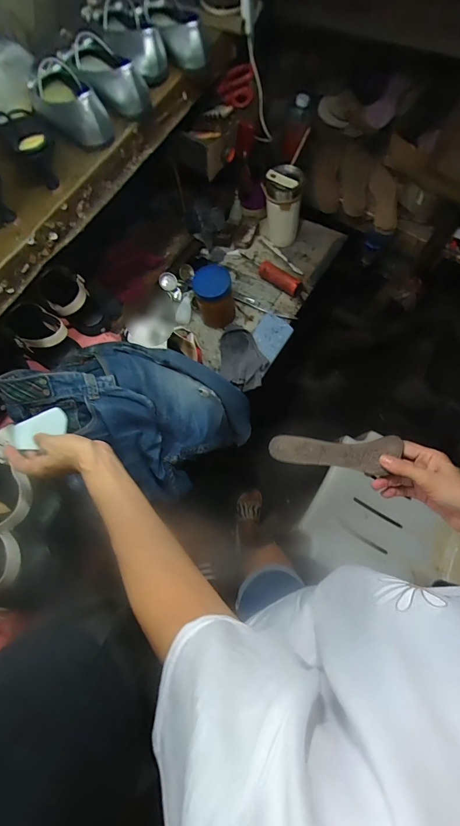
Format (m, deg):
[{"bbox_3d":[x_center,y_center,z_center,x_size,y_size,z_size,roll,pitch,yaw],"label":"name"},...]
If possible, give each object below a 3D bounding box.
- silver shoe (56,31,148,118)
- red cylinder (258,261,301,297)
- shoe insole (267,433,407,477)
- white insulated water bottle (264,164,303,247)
[{"bbox_3d":[-0.215,-0.587,0.615,0.078,0.056,0.199,-34,72,-9],"label":"silver shoe"},{"bbox_3d":[0.116,-0.324,0.858,0.114,0.036,0.031,39,77,15],"label":"red cylinder"},{"bbox_3d":[0.129,0.050,0.454,0.155,0.009,0.044,1,70,16],"label":"shoe insole"},{"bbox_3d":[0.126,-0.495,0.863,0.084,0.166,0.079,5,71,4],"label":"white insulated water bottle"}]

